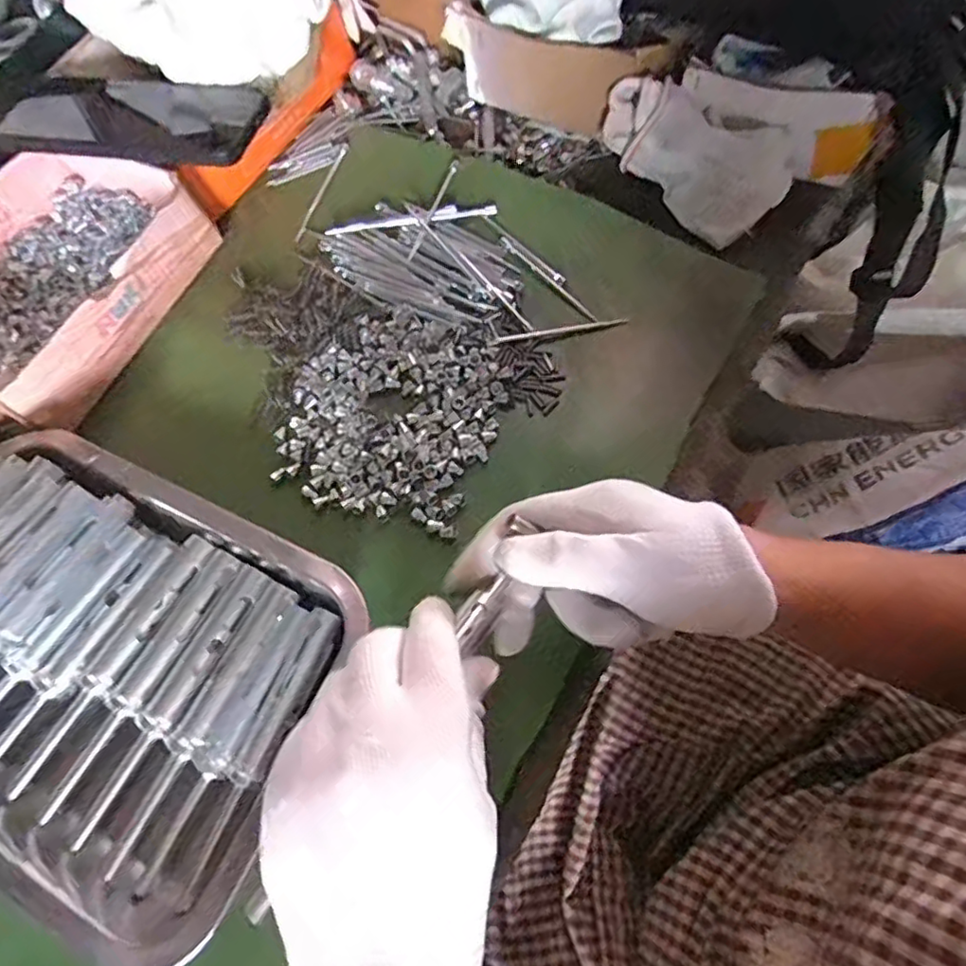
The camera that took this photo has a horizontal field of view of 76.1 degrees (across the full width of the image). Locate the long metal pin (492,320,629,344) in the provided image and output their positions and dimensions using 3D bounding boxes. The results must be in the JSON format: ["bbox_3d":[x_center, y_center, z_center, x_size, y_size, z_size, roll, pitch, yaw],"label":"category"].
[{"bbox_3d":[0.047,-0.095,0.384,0.082,0.005,0.004,-7,69,0],"label":"long metal pin"}]

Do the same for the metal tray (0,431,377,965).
[{"bbox_3d":[-0.193,0.089,0.305,0.232,0.051,0.188,23,72,13],"label":"metal tray"}]

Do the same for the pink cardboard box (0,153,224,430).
[{"bbox_3d":[-0.284,-0.139,0.404,0.152,0.046,0.182,25,73,13],"label":"pink cardboard box"}]

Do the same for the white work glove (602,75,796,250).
[{"bbox_3d":[0.137,-0.215,0.405,0.124,0.025,0.070,34,115,-1],"label":"white work glove"}]

